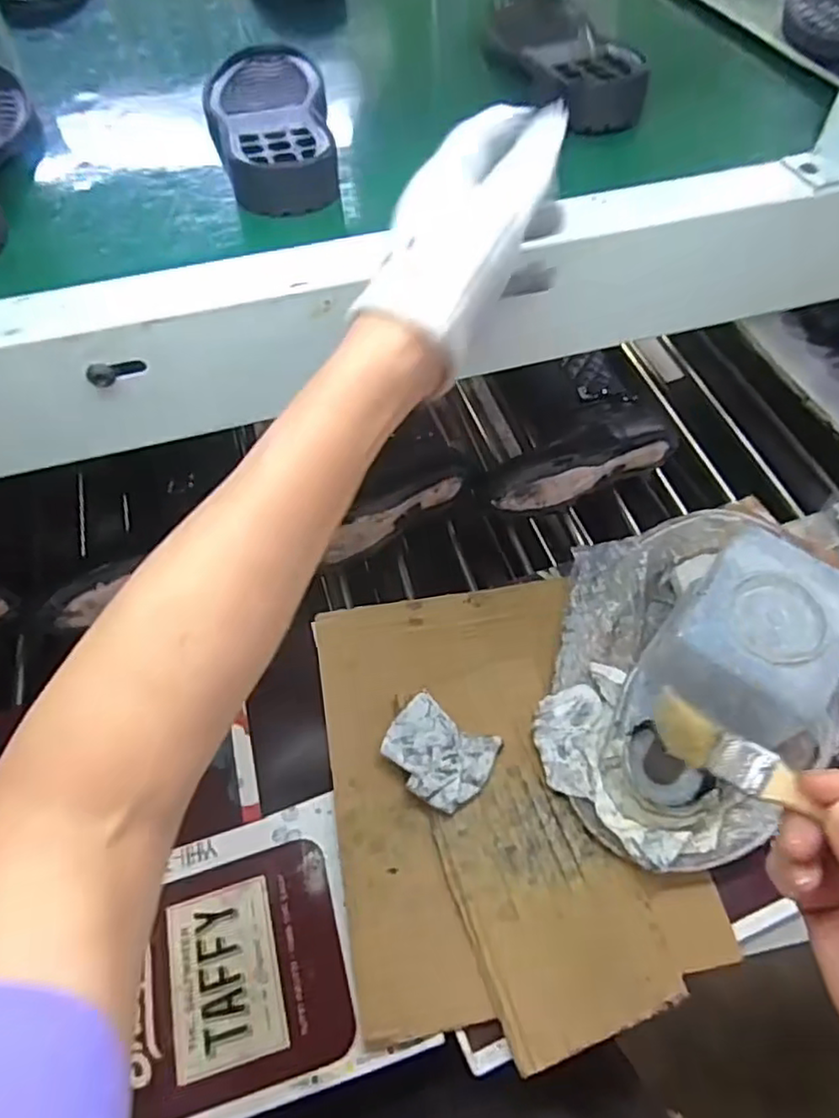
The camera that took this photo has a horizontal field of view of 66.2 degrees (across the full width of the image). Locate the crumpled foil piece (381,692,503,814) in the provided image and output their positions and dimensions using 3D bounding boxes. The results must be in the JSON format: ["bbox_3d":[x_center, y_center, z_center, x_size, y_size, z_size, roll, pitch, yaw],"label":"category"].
[{"bbox_3d":[0.013,0.149,0.494,0.082,0.028,0.070,31,62,19],"label":"crumpled foil piece"}]

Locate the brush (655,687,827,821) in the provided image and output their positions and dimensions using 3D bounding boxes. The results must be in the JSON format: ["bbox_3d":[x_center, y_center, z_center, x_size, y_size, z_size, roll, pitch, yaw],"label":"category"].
[{"bbox_3d":[0.175,0.108,0.284,0.149,0.016,0.025,28,61,22],"label":"brush"}]

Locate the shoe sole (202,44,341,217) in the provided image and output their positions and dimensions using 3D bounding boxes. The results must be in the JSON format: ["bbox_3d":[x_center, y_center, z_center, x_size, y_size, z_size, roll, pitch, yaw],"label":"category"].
[{"bbox_3d":[-0.104,-0.308,0.438,0.081,0.024,0.244,-10,57,-6],"label":"shoe sole"}]

